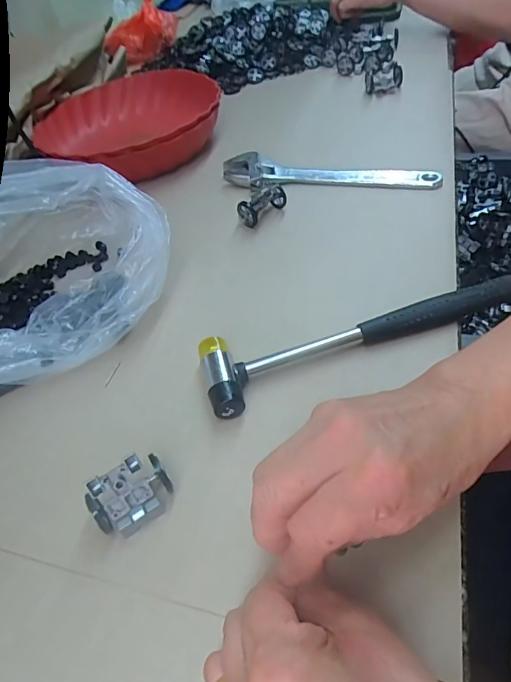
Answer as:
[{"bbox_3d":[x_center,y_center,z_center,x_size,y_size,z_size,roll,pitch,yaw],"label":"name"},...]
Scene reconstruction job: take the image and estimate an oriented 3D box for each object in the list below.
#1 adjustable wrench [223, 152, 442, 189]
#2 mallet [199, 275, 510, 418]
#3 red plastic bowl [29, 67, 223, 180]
[{"bbox_3d":[0.078,-0.186,0.504,0.242,0.023,0.047,8,51,16],"label":"adjustable wrench"},{"bbox_3d":[0.080,-0.005,0.343,0.243,0.033,0.061,-19,49,-7],"label":"mallet"},{"bbox_3d":[-0.160,-0.293,0.606,0.221,0.065,0.235,-8,48,3],"label":"red plastic bowl"}]

